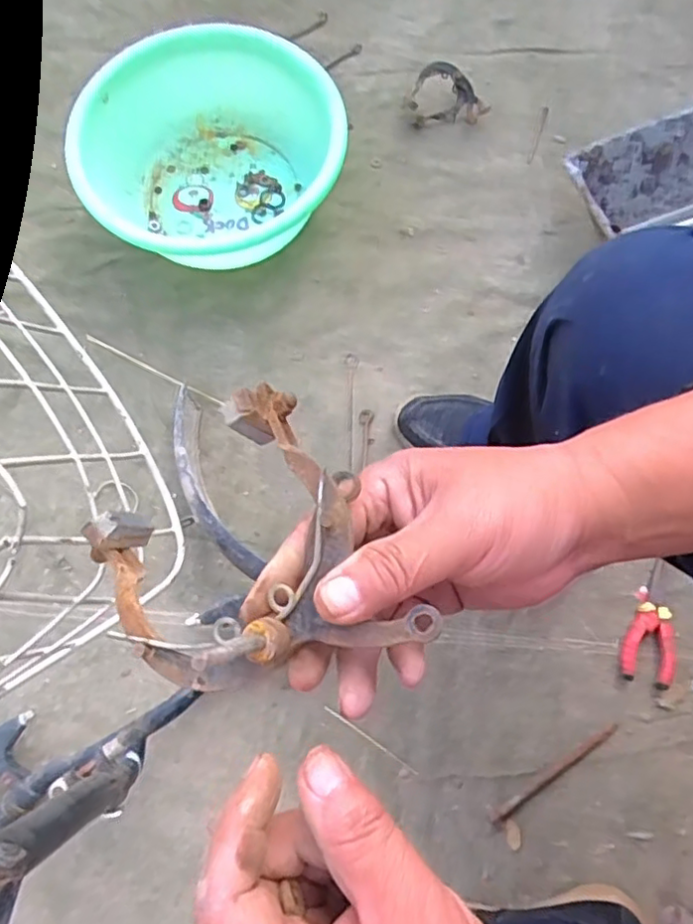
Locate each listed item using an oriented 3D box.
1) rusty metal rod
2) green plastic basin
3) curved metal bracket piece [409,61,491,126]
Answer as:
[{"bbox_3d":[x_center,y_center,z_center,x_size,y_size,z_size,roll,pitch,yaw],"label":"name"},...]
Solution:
[{"bbox_3d":[0.227,0.337,0.689,0.168,0.013,0.012,-32,74,-8],"label":"rusty metal rod"},{"bbox_3d":[-0.195,-0.416,0.865,0.356,0.152,0.316,13,73,6],"label":"green plastic basin"},{"bbox_3d":[0.147,-0.543,0.937,0.118,0.047,0.079,-5,72,0],"label":"curved metal bracket piece"}]

